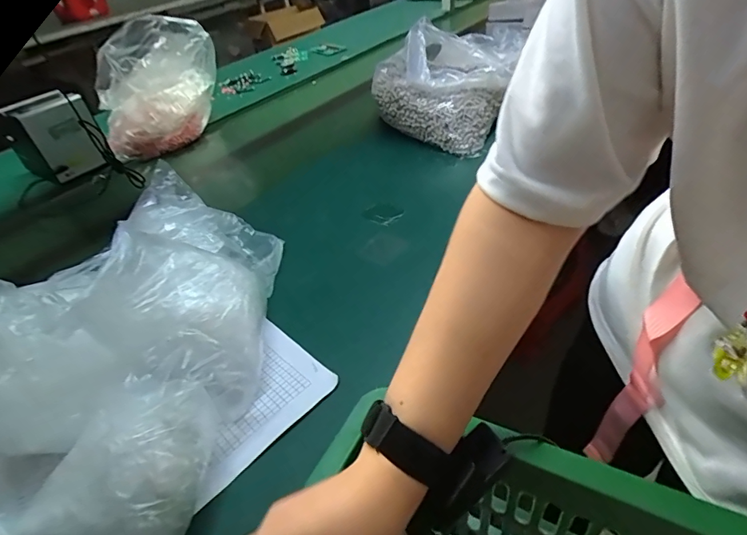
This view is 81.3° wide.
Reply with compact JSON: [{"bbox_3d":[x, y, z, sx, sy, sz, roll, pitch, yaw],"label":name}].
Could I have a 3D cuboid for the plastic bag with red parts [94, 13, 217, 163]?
[{"bbox_3d":[-0.485,-0.412,0.983,0.272,0.240,0.168,-21,41,-14],"label":"plastic bag with red parts"}]

